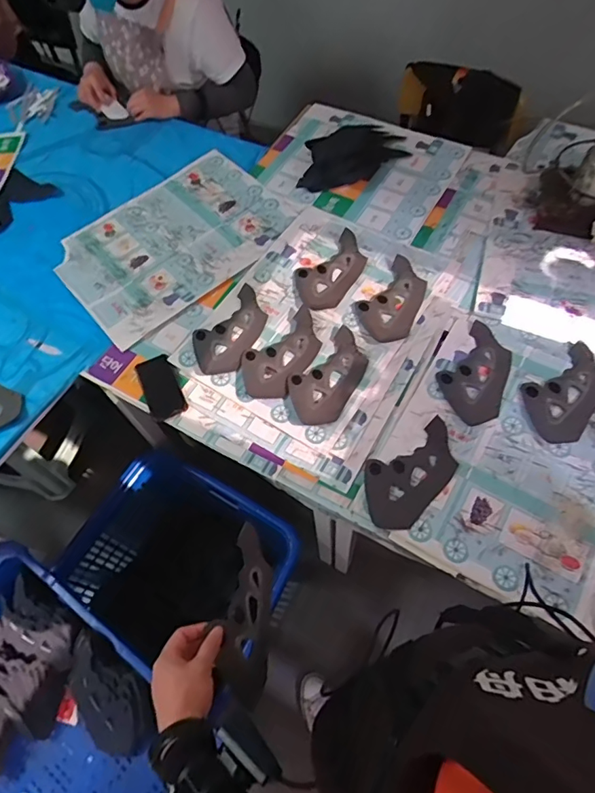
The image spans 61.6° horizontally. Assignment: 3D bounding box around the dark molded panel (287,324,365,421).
[{"bbox_3d":[0.062,-0.047,0.990,0.118,0.027,0.229,23,65,16],"label":"dark molded panel"}]

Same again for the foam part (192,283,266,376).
[{"bbox_3d":[-0.137,-0.138,1.047,0.117,0.019,0.212,26,66,17],"label":"foam part"}]

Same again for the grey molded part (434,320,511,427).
[{"bbox_3d":[0.361,-0.047,0.984,0.130,0.021,0.219,33,68,20],"label":"grey molded part"}]

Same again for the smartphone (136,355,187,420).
[{"bbox_3d":[-0.274,-0.021,1.003,0.072,0.009,0.143,-23,62,-9],"label":"smartphone"}]

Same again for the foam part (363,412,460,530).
[{"bbox_3d":[0.202,0.130,0.888,0.119,0.021,0.226,38,70,22],"label":"foam part"}]

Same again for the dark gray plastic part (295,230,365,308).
[{"bbox_3d":[0.076,-0.286,1.119,0.114,0.018,0.224,28,67,18],"label":"dark gray plastic part"}]

